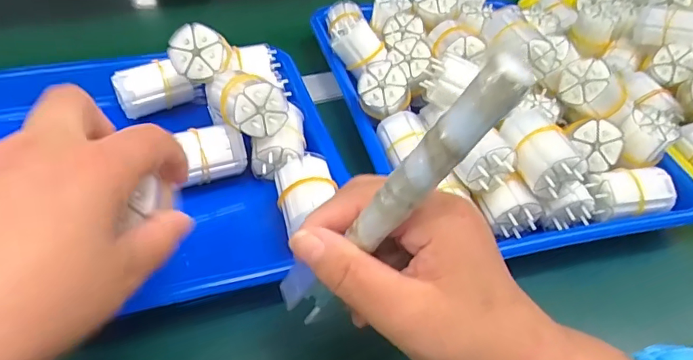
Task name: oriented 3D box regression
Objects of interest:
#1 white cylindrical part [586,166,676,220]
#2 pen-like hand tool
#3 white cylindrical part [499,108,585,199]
[{"bbox_3d":[0.213,0.009,0.375,0.061,0.027,0.032,-3,46,-10],"label":"white cylindrical part"},{"bbox_3d":[0.017,0.010,0.201,0.018,0.145,0.014,18,37,-32],"label":"pen-like hand tool"},{"bbox_3d":[0.133,-0.022,0.349,0.036,0.030,0.062,-3,46,-10],"label":"white cylindrical part"}]

